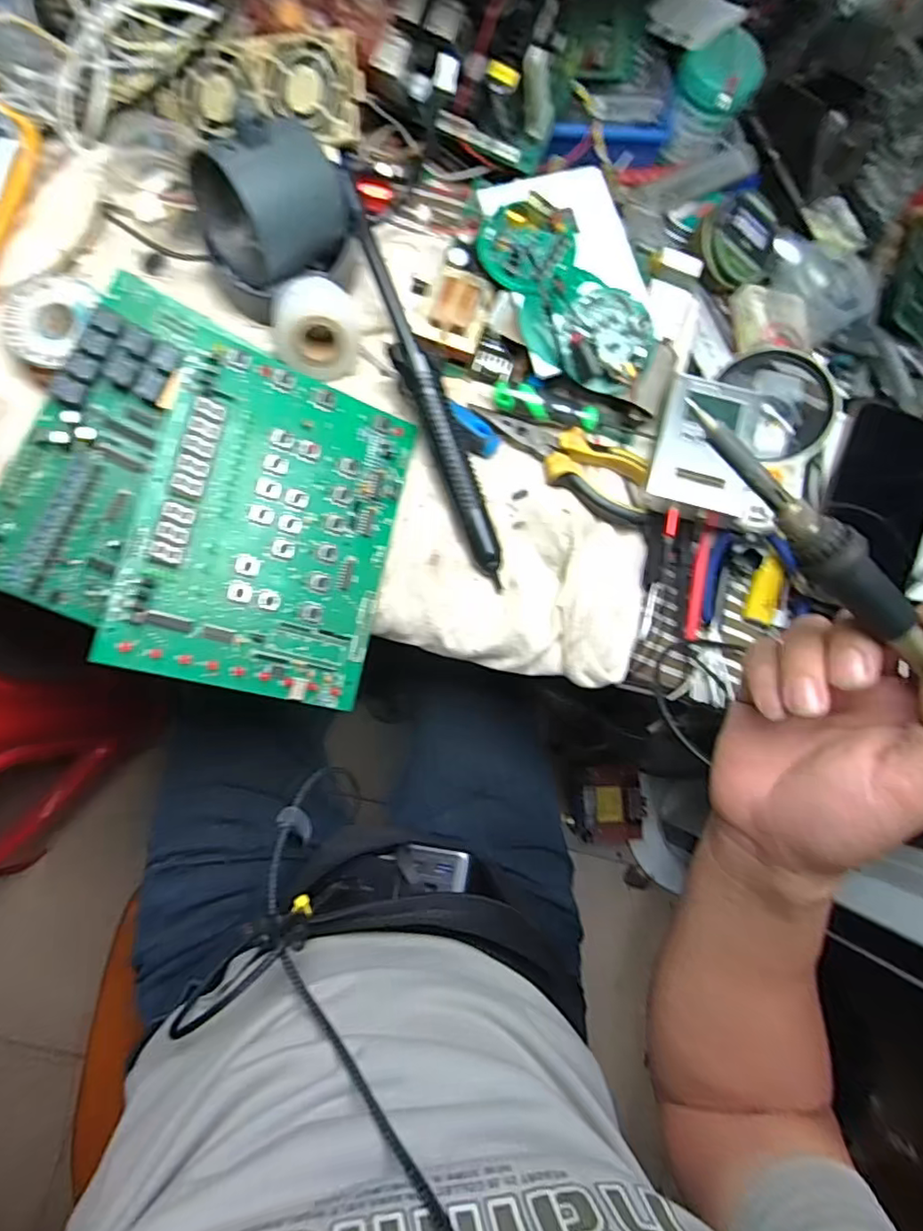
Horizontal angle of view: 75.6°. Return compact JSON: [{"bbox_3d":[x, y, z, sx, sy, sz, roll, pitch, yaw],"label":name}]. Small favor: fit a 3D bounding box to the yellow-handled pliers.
[{"bbox_3d":[0.081,-0.124,0.448,0.141,0.023,0.049,33,81,-2],"label":"yellow-handled pliers"}]

